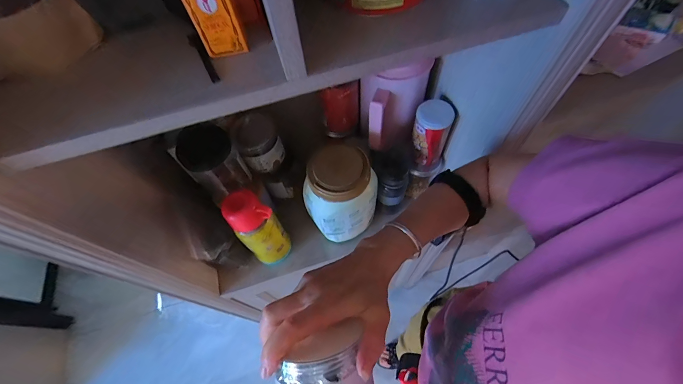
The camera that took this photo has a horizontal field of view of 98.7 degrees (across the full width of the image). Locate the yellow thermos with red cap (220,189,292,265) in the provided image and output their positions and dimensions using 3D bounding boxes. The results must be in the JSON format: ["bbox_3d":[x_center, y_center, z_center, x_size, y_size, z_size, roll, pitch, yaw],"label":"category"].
[{"bbox_3d":[-0.151,0.073,0.557,0.073,0.196,0.062,-29,63,-12],"label":"yellow thermos with red cap"}]

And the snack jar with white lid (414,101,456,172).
[{"bbox_3d":[0.167,-0.103,0.562,0.062,0.129,0.062,15,63,12],"label":"snack jar with white lid"}]

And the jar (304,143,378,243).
[{"bbox_3d":[0.003,0.013,0.566,0.119,0.198,0.109,-2,61,3],"label":"jar"}]

